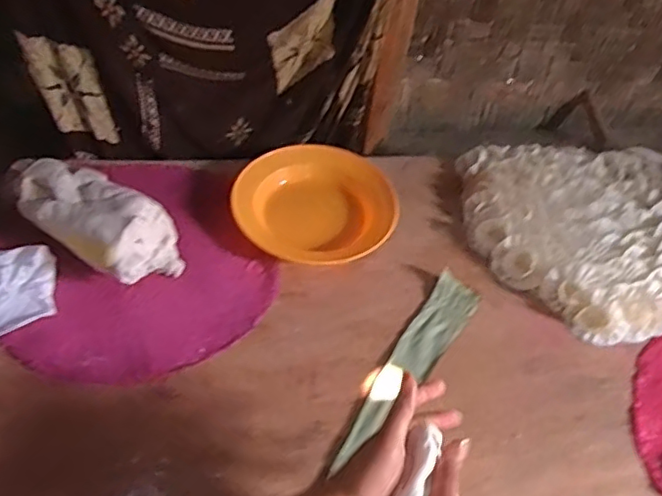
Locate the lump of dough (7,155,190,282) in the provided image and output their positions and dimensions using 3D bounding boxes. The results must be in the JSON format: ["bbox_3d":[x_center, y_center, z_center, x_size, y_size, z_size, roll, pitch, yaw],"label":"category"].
[{"bbox_3d":[-0.287,-0.032,0.723,0.216,0.095,0.108,23,51,14],"label":"lump of dough"}]

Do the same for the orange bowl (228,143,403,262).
[{"bbox_3d":[-0.022,-0.065,0.842,0.225,0.040,0.200,2,49,-4],"label":"orange bowl"}]

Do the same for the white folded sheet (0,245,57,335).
[{"bbox_3d":[-0.370,0.047,0.671,0.098,0.034,0.102,-9,50,-13],"label":"white folded sheet"}]

